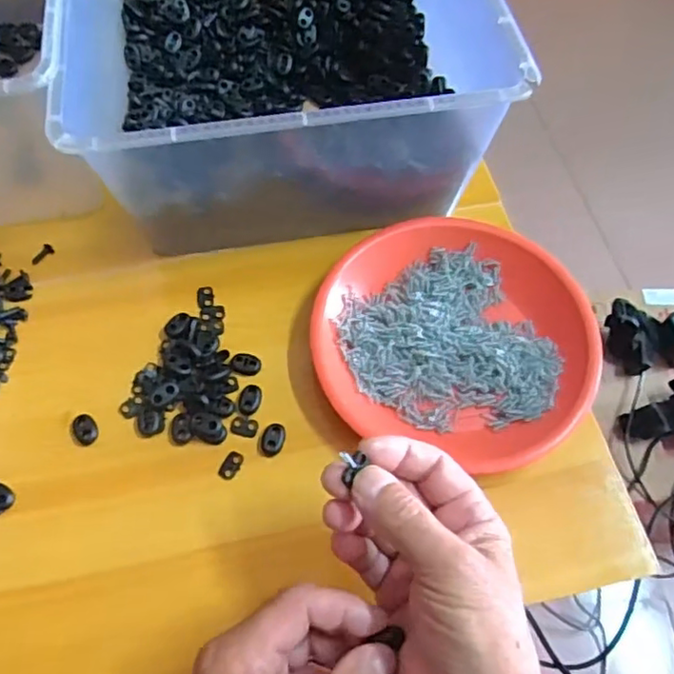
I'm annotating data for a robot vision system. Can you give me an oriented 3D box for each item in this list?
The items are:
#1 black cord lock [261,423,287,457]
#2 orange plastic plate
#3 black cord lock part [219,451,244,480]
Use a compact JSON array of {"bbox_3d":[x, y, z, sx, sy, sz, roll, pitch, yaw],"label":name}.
[{"bbox_3d":[-0.043,0.069,0.417,0.014,0.007,0.022,23,64,11],"label":"black cord lock"},{"bbox_3d":[0.084,-0.006,0.443,0.191,0.028,0.180,0,62,-1],"label":"orange plastic plate"},{"bbox_3d":[-0.070,0.085,0.411,0.011,0.004,0.019,22,64,11],"label":"black cord lock part"}]

